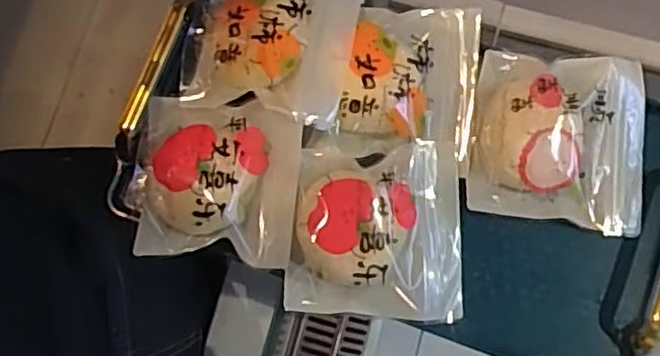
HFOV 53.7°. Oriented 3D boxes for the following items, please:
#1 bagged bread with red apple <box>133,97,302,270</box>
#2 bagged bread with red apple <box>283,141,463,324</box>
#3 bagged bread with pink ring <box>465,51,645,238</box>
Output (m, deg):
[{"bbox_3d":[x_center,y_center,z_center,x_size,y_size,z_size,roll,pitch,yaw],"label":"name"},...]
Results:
[{"bbox_3d":[-0.079,0.001,0.466,0.110,0.031,0.115,5,79,3],"label":"bagged bread with red apple"},{"bbox_3d":[0.032,0.038,0.461,0.122,0.039,0.120,-1,78,1],"label":"bagged bread with red apple"},{"bbox_3d":[0.167,-0.030,0.469,0.123,0.034,0.123,8,79,3],"label":"bagged bread with pink ring"}]

